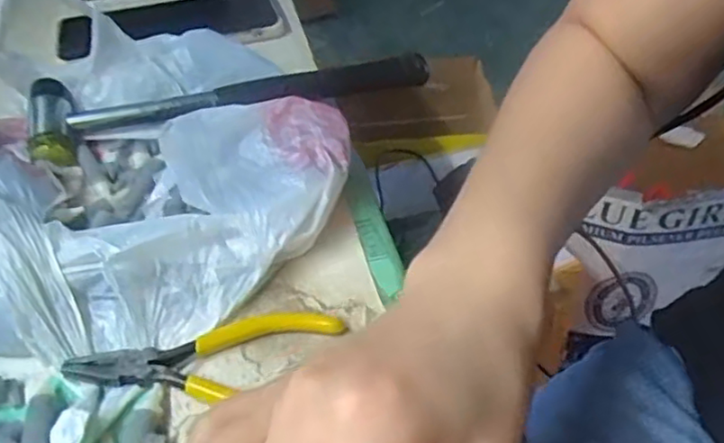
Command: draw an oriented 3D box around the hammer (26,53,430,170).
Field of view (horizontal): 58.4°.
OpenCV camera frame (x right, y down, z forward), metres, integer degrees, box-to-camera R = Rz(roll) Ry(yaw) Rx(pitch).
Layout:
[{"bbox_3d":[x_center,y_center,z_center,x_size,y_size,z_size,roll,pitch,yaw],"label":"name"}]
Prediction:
[{"bbox_3d":[-0.074,-0.068,0.383,0.235,0.022,0.061,-7,43,-5],"label":"hammer"}]

